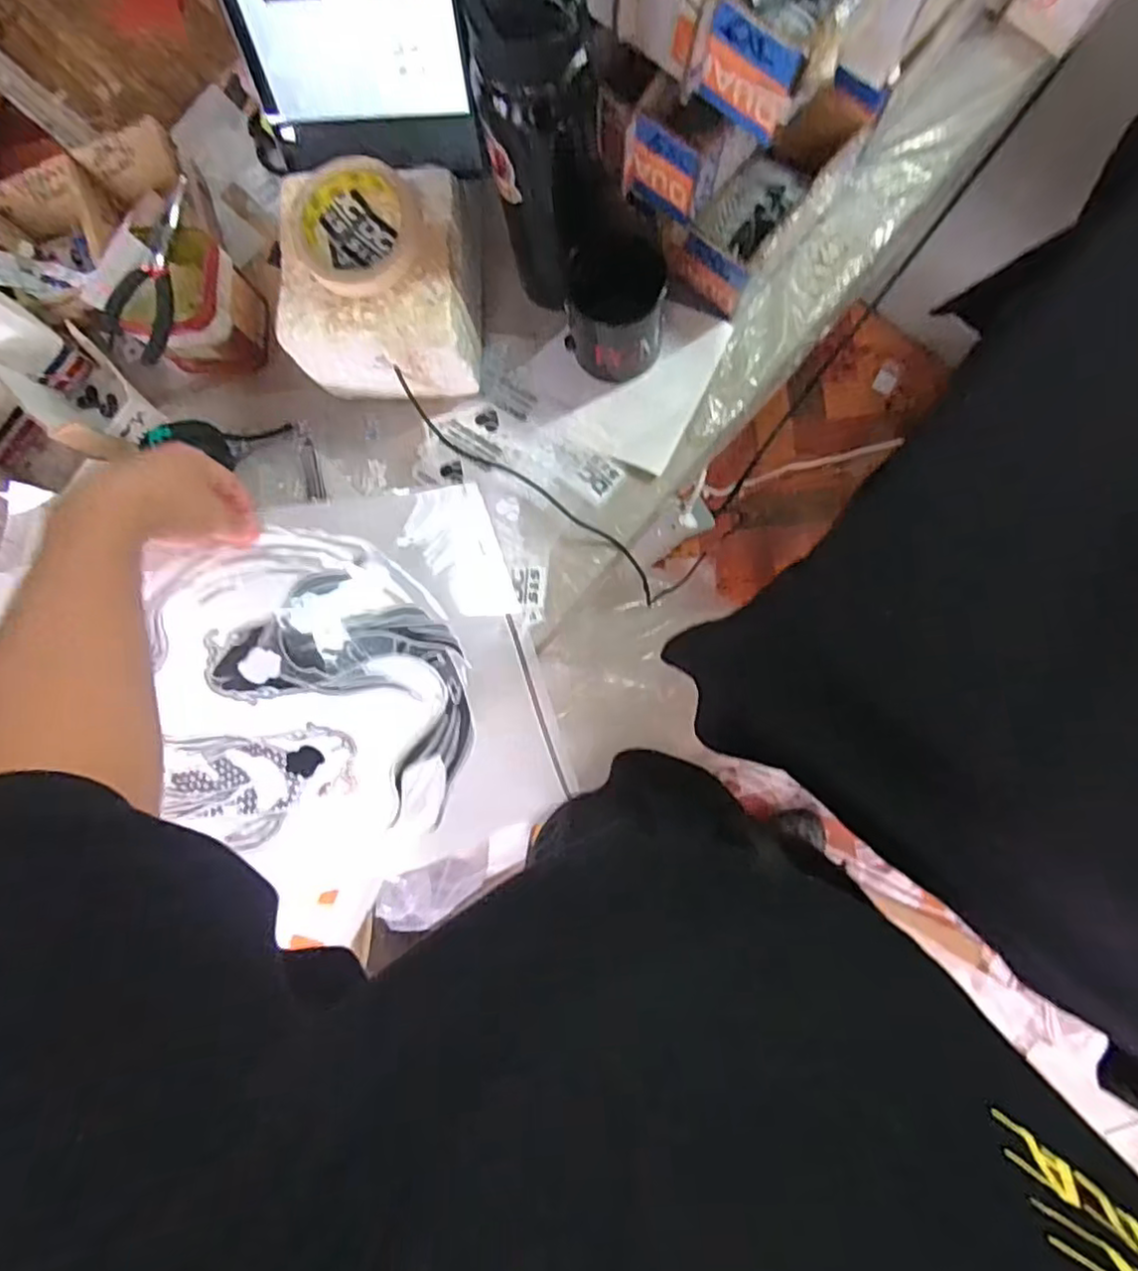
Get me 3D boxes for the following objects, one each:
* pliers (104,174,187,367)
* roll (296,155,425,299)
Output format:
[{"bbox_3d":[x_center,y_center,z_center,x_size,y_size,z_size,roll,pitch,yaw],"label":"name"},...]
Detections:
[{"bbox_3d":[-0.336,-0.299,0.530,0.047,0.025,0.167,6,86,5],"label":"pliers"},{"bbox_3d":[-0.161,-0.307,0.496,0.093,0.022,0.090,0,85,4],"label":"roll"}]

